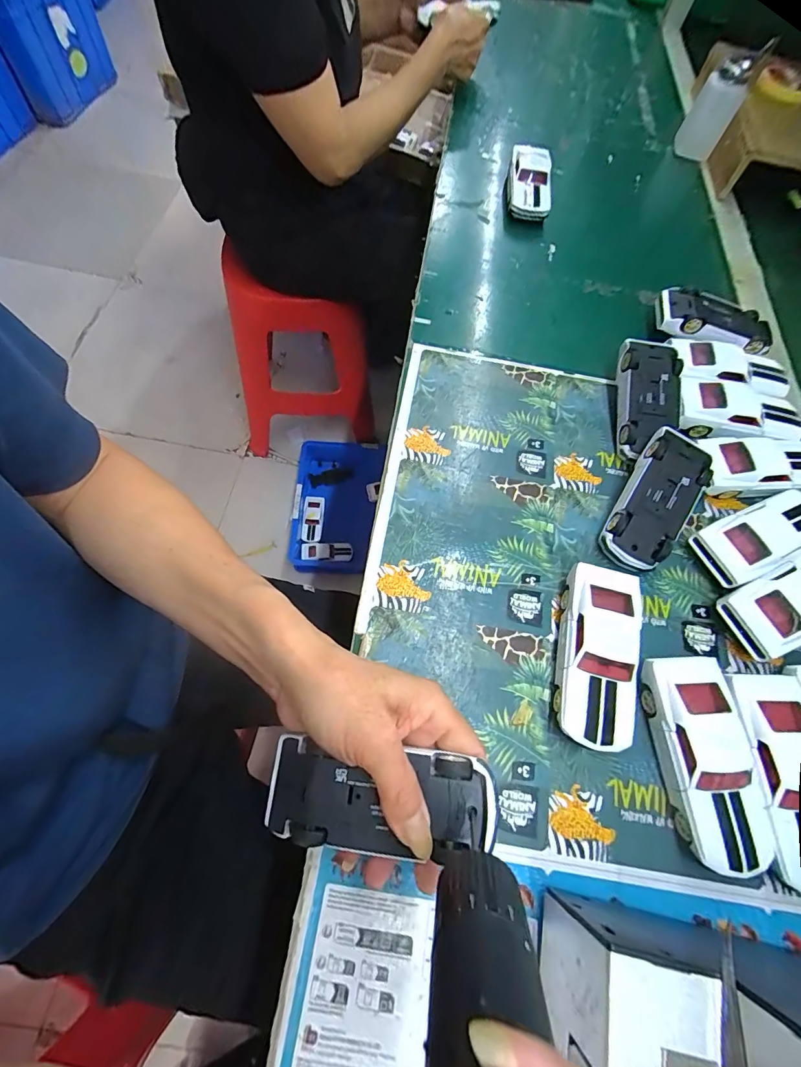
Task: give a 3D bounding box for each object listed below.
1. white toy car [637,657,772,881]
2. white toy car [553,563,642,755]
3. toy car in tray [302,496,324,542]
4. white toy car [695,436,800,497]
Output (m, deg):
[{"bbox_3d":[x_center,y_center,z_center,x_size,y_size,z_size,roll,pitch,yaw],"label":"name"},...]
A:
[{"bbox_3d":[0.209,0.154,0.284,0.054,0.036,0.127,1,67,-3],"label":"white toy car"},{"bbox_3d":[0.145,0.089,0.307,0.051,0.037,0.126,15,67,3],"label":"white toy car"},{"bbox_3d":[-0.239,-0.040,1.136,0.052,0.030,0.136,4,67,-4],"label":"toy car in tray"},{"bbox_3d":[0.338,-0.061,0.388,0.130,0.035,0.057,-1,67,-4],"label":"white toy car"}]

